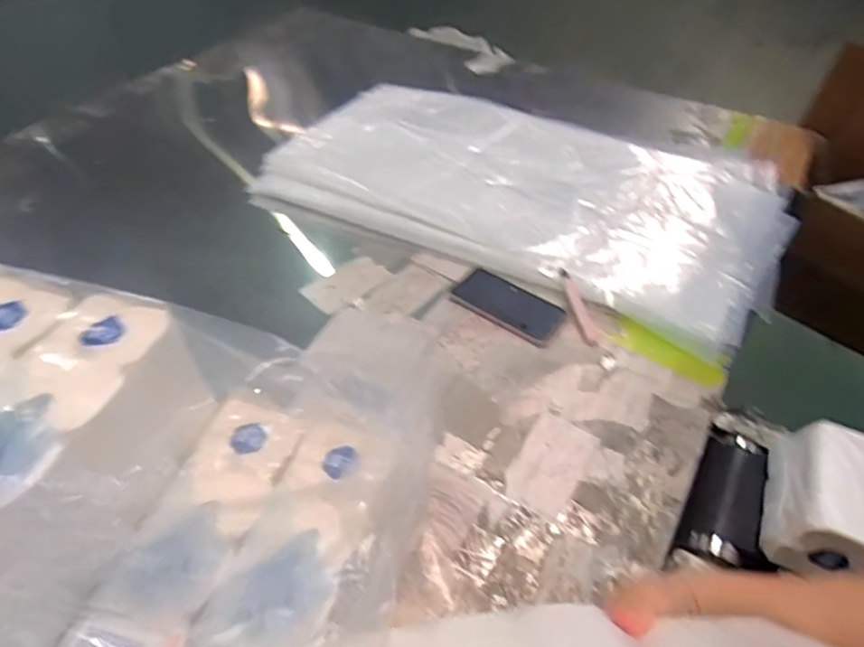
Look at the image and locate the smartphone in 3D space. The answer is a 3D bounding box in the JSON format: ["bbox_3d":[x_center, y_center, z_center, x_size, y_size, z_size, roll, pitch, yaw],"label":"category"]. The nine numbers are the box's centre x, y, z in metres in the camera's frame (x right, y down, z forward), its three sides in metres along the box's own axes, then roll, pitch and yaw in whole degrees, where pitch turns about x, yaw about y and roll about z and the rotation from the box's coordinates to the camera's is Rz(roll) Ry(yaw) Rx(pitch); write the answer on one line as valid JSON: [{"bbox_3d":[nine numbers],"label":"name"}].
[{"bbox_3d":[0.111,-0.027,0.870,0.160,0.014,0.085,26,51,22],"label":"smartphone"}]

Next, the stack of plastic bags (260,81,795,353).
[{"bbox_3d":[0.172,-0.258,1.065,0.870,0.062,0.495,21,49,18],"label":"stack of plastic bags"}]

